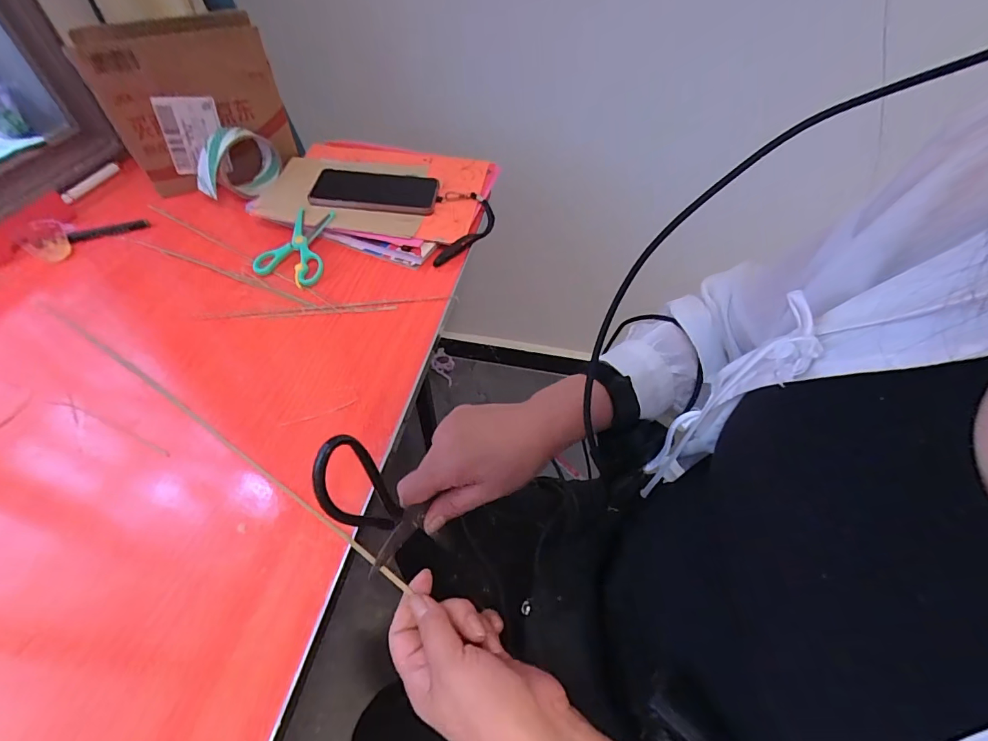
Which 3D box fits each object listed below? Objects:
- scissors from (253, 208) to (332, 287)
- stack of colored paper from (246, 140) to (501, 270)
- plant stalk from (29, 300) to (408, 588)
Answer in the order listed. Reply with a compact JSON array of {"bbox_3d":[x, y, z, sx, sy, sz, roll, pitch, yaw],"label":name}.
[{"bbox_3d":[-0.246,-0.151,0.539,0.087,0.029,0.114,1,51,-1],"label":"scissors"},{"bbox_3d":[-0.164,-0.252,0.623,0.302,0.033,0.241,14,52,10],"label":"stack of colored paper"},{"bbox_3d":[-0.278,0.043,0.403,0.514,0.011,0.008,27,55,20],"label":"plant stalk"}]

